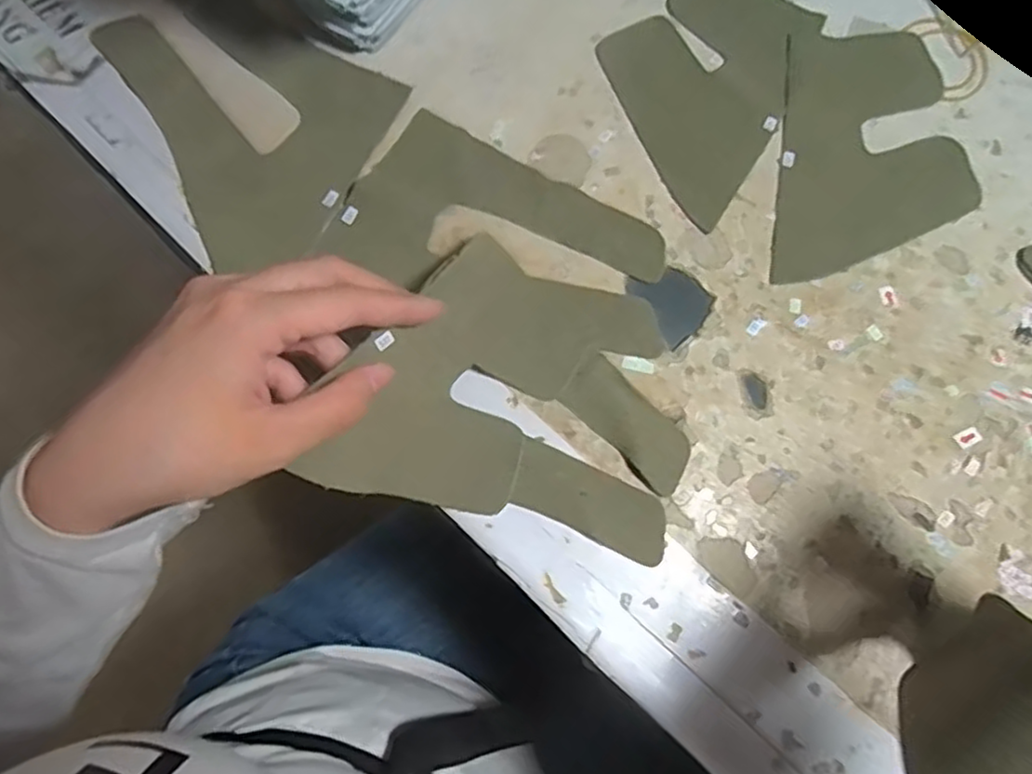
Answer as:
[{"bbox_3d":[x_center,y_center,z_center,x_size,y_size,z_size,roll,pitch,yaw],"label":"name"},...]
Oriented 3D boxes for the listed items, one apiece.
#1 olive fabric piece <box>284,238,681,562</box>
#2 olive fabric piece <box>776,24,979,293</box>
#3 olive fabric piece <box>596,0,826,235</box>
[{"bbox_3d":[0.007,0.003,0.300,0.144,0.043,0.119,16,77,3],"label":"olive fabric piece"},{"bbox_3d":[0.182,-0.116,0.350,0.094,0.004,0.142,9,76,2],"label":"olive fabric piece"},{"bbox_3d":[0.096,-0.161,0.361,0.096,0.004,0.135,35,78,7],"label":"olive fabric piece"}]

